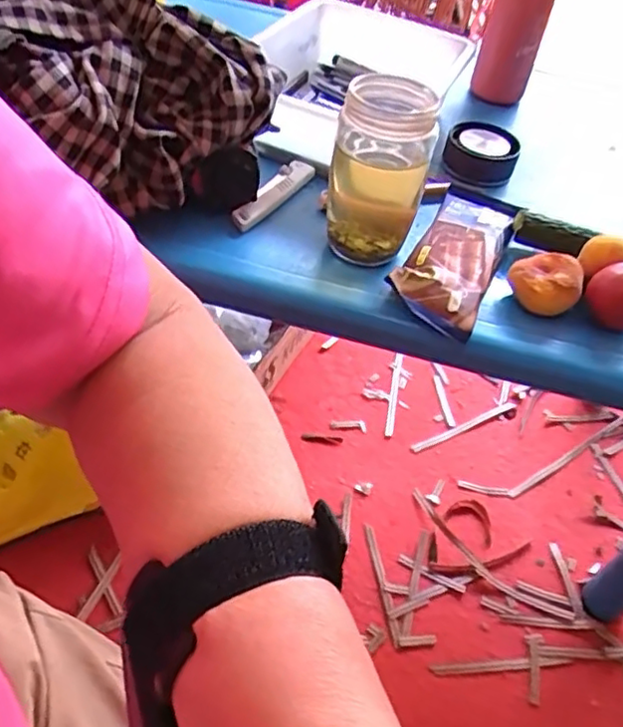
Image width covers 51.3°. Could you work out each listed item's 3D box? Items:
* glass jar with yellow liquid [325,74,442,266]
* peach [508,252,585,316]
[{"bbox_3d":[0.052,-0.150,0.492,0.070,0.126,0.077,4,47,-4],"label":"glass jar with yellow liquid"},{"bbox_3d":[0.182,-0.062,0.507,0.053,0.037,0.045,25,49,15],"label":"peach"}]

